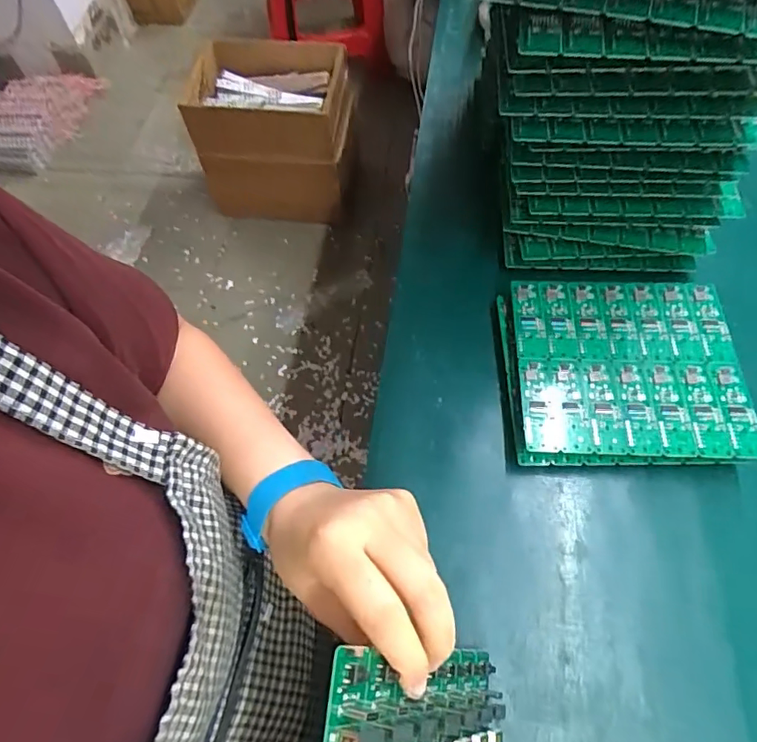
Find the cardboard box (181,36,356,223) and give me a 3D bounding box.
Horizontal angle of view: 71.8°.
[{"bbox_3d":[-0.251,-0.587,1.325,0.373,0.336,0.287,-1,60,3],"label":"cardboard box"}]

